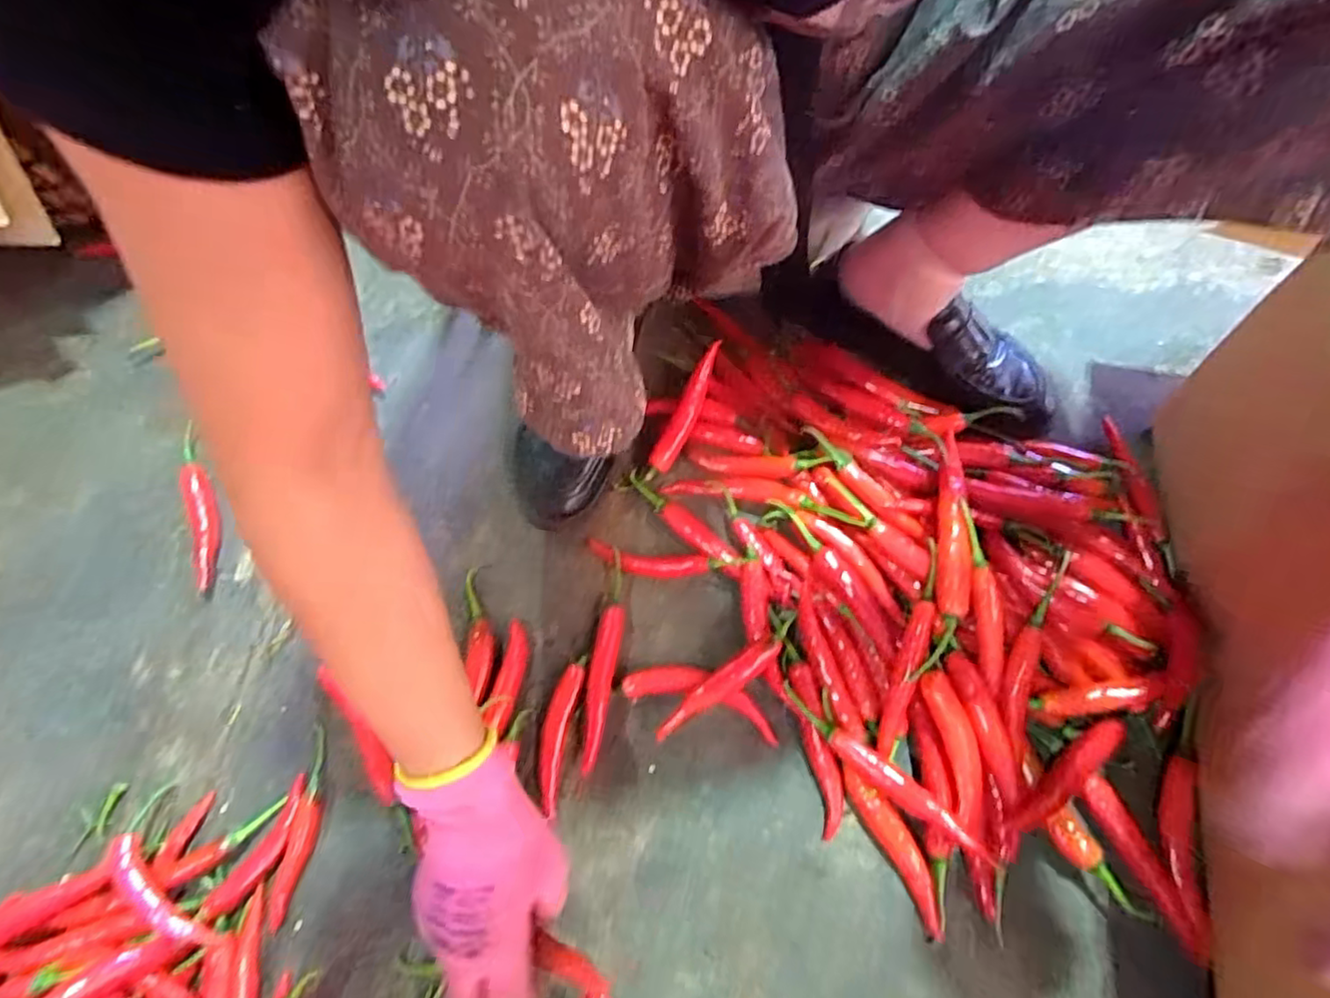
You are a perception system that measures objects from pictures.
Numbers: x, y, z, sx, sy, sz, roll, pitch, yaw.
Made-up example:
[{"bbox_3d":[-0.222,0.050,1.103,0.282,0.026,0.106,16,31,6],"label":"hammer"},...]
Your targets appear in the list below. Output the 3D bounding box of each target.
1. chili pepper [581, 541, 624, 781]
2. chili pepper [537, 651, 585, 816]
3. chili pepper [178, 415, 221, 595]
[{"bbox_3d":[-0.047,0.125,0.520,0.019,0.018,0.168,8,69,6],"label":"chili pepper"},{"bbox_3d":[-0.083,0.177,0.500,0.023,0.018,0.111,10,70,6],"label":"chili pepper"},{"bbox_3d":[-0.409,0.004,0.579,0.026,0.025,0.154,-18,69,-4],"label":"chili pepper"}]

